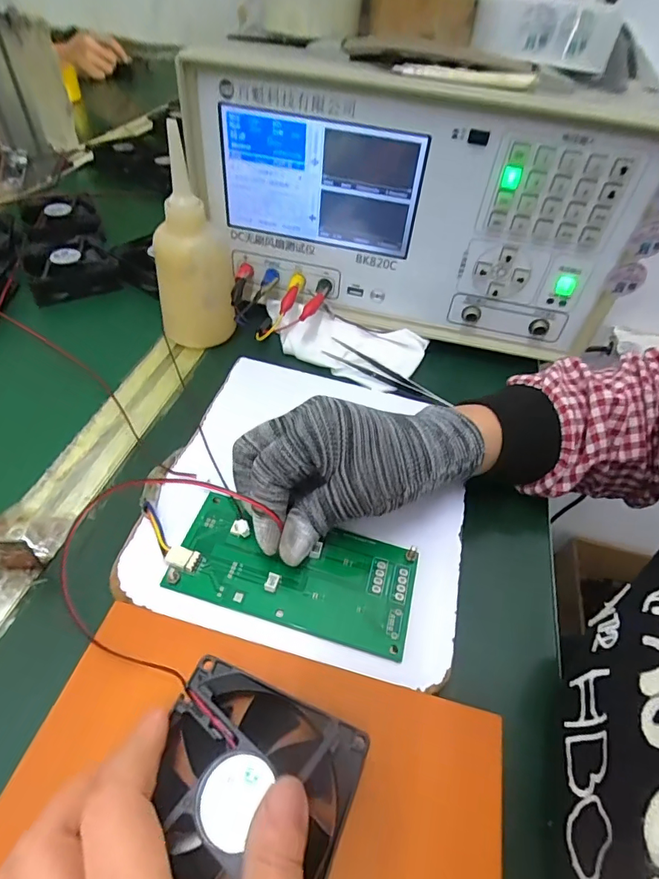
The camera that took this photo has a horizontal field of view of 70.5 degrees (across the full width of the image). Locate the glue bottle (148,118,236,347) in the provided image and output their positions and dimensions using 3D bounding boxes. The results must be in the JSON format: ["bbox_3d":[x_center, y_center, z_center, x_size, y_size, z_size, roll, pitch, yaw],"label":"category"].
[{"bbox_3d":[-0.115,-0.153,0.381,0.062,0.148,0.072,-9,50,-12],"label":"glue bottle"}]

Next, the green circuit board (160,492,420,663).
[{"bbox_3d":[-0.019,0.074,0.266,0.134,0.006,0.065,13,49,3],"label":"green circuit board"}]

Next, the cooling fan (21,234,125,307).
[{"bbox_3d":[-0.260,-0.175,0.467,0.079,0.025,0.082,-21,53,-21],"label":"cooling fan"}]

